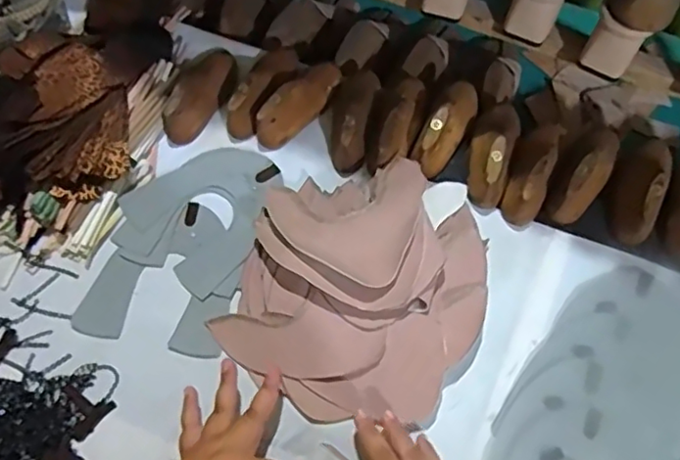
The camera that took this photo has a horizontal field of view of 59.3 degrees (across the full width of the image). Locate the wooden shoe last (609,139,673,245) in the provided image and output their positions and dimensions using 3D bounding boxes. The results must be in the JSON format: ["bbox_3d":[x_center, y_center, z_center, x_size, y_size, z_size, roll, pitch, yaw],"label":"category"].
[{"bbox_3d":[0.320,-0.044,0.637,0.044,0.056,0.121,21,66,11],"label":"wooden shoe last"}]

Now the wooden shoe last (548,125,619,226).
[{"bbox_3d":[0.268,-0.067,0.653,0.053,0.054,0.137,33,69,16],"label":"wooden shoe last"}]

